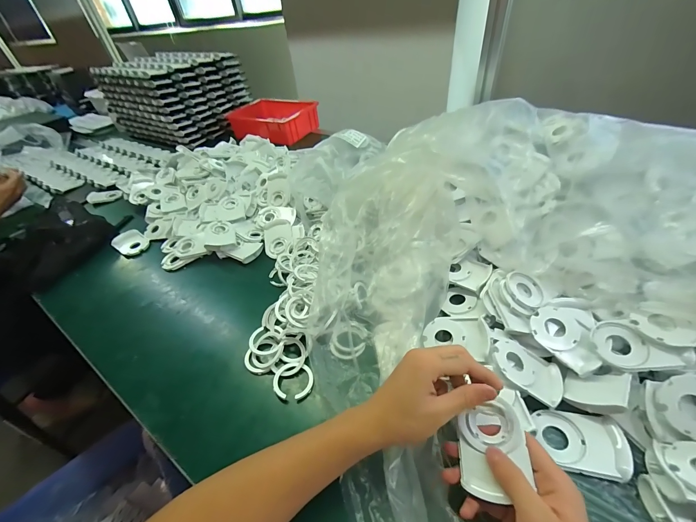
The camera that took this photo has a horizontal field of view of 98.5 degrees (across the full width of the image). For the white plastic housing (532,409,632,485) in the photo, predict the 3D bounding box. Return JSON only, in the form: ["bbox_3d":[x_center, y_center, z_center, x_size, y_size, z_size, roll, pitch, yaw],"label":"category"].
[{"bbox_3d":[0.238,0.184,0.308,0.074,0.020,0.059,7,44,16],"label":"white plastic housing"}]

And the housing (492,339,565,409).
[{"bbox_3d":[0.207,0.126,0.351,0.080,0.019,0.058,32,46,4],"label":"housing"}]

